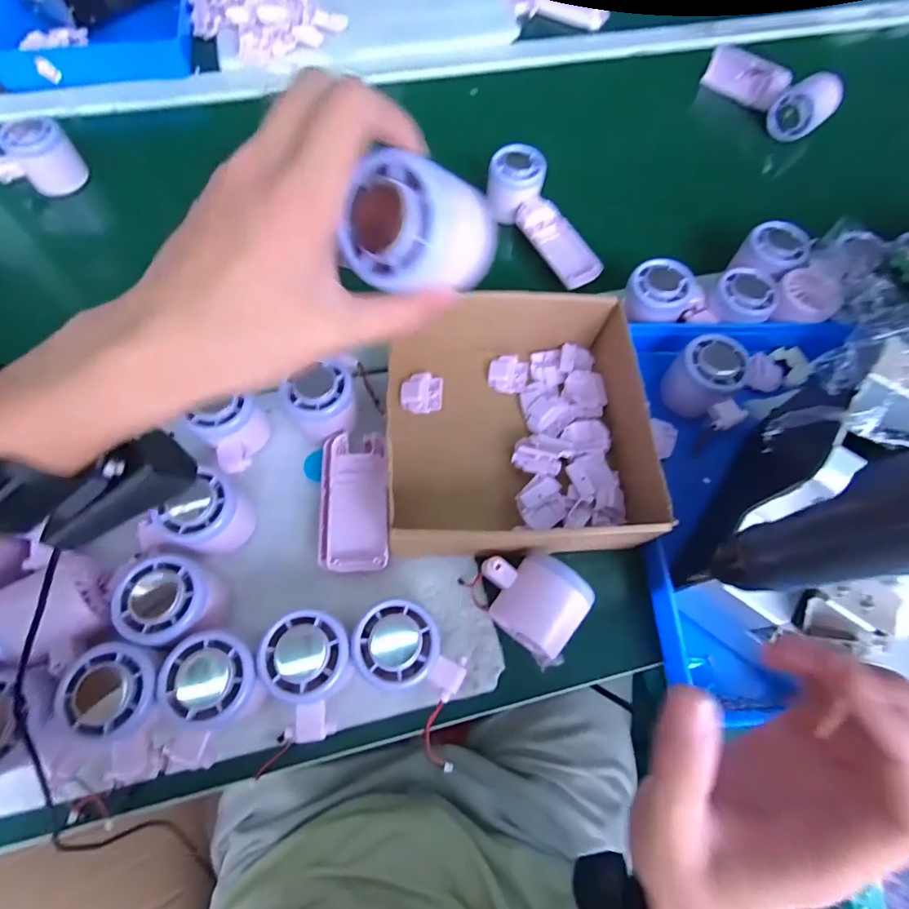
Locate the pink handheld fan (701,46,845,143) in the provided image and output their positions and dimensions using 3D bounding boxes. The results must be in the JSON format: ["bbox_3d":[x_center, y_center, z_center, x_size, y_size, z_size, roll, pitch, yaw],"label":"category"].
[{"bbox_3d":[0.404,-0.476,0.628,0.065,0.054,0.170,-34,72,-15],"label":"pink handheld fan"}]

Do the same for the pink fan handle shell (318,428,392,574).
[{"bbox_3d":[-0.076,0.035,0.376,0.051,0.016,0.108,-2,67,-3],"label":"pink fan handle shell"}]

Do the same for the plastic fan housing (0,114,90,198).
[{"bbox_3d":[-0.455,-0.319,0.534,0.078,0.061,0.078,-39,73,-16],"label":"plastic fan housing"}]

